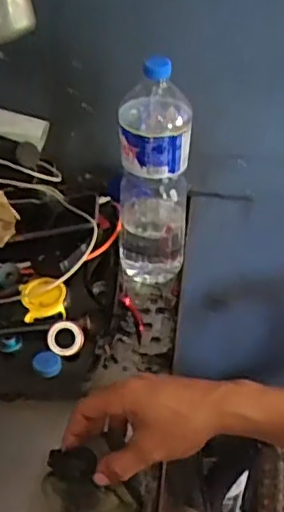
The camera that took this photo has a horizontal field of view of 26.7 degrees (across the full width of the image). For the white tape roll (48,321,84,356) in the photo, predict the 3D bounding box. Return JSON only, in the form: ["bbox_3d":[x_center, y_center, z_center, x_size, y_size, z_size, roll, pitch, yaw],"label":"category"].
[{"bbox_3d":[-0.085,0.094,0.676,0.040,0.011,0.040,2,71,-7],"label":"white tape roll"}]

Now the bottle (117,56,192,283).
[{"bbox_3d":[0.017,-0.098,0.784,0.096,0.299,0.096,7,41,3],"label":"bottle"}]

